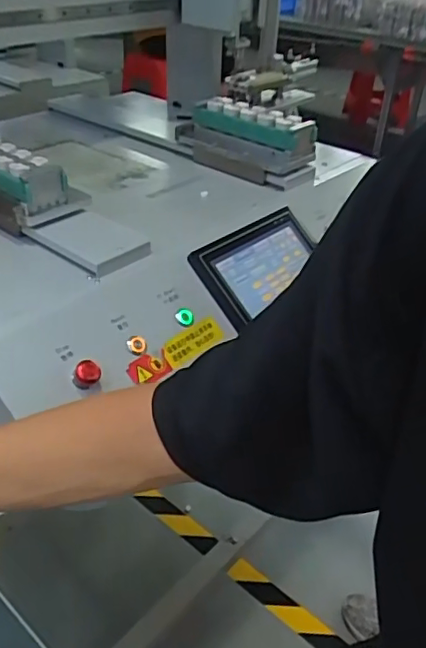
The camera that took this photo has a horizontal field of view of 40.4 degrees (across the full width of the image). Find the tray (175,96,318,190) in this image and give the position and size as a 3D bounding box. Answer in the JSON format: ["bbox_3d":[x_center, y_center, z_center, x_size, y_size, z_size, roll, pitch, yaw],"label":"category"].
[{"bbox_3d":[0.044,-0.274,0.876,0.206,0.094,0.104,24,40,27],"label":"tray"}]

